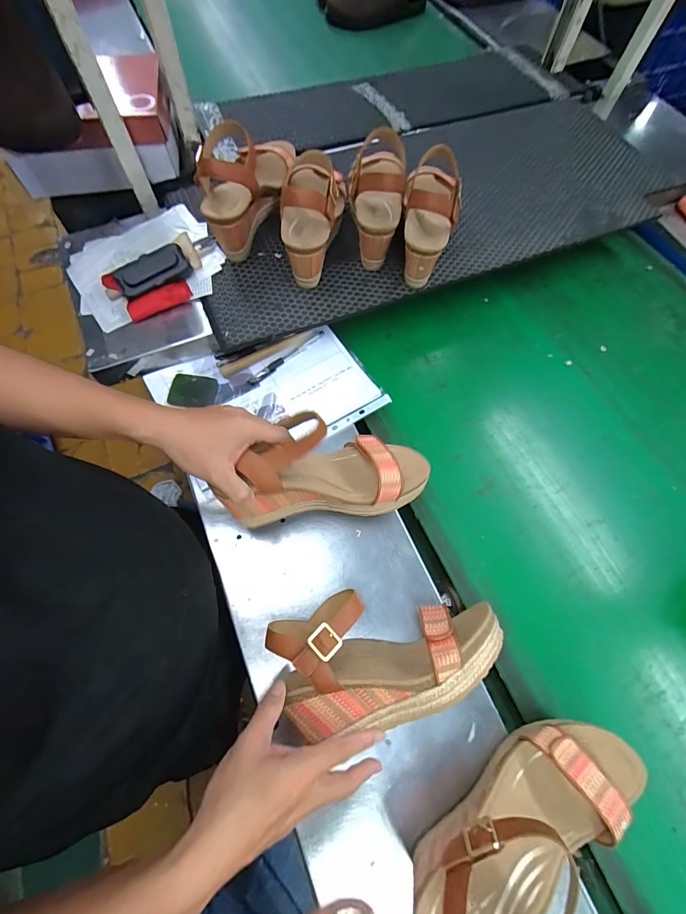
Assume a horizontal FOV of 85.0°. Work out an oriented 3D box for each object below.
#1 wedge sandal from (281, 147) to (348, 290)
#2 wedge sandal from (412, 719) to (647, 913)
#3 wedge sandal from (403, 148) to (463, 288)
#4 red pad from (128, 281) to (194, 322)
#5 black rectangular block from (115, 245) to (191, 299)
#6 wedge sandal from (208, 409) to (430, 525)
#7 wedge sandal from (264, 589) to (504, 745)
[{"bbox_3d":[-0.043,-0.366,0.556,0.073,0.144,0.192,5,68,0],"label":"wedge sandal"},{"bbox_3d":[0.169,0.341,0.346,0.246,0.119,0.088,-22,65,-25],"label":"wedge sandal"},{"bbox_3d":[0.131,-0.358,0.563,0.079,0.134,0.189,6,68,1],"label":"wedge sandal"},{"bbox_3d":[-0.281,-0.241,0.571,0.096,0.019,0.023,-30,72,-13],"label":"red pad"},{"bbox_3d":[-0.289,-0.282,0.574,0.106,0.025,0.055,-26,84,-13],"label":"black rectangular block"},{"bbox_3d":[-0.017,0.009,0.428,0.224,0.105,0.094,-6,65,-2],"label":"wedge sandal"},{"bbox_3d":[0.048,0.218,0.398,0.233,0.082,0.132,-6,65,-2],"label":"wedge sandal"}]

